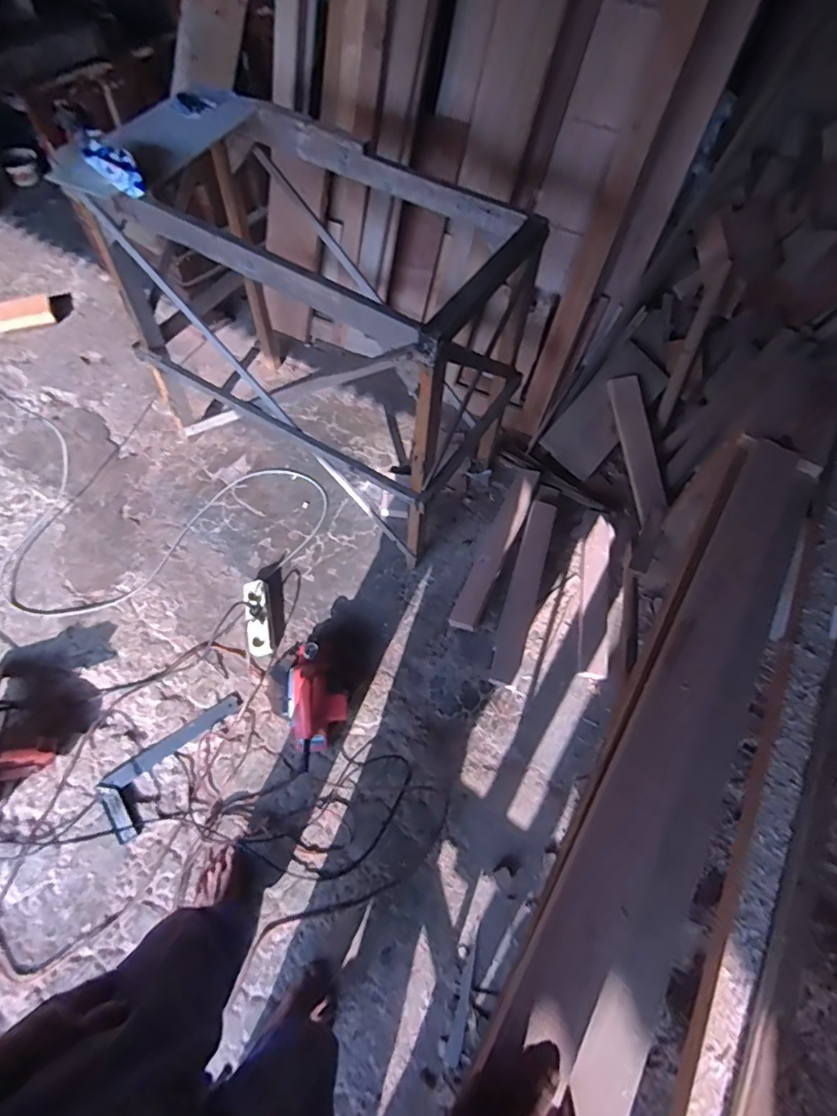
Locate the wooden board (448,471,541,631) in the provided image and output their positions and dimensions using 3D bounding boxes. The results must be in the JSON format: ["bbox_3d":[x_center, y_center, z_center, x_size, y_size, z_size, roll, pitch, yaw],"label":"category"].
[{"bbox_3d":[0.235,-0.040,1.576,0.081,0.040,0.559,24,64,9],"label":"wooden board"}]

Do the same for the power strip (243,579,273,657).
[{"bbox_3d":[-0.427,0.157,1.421,0.063,0.025,0.206,-4,69,-23],"label":"power strip"}]

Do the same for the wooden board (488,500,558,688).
[{"bbox_3d":[0.297,0.085,1.479,0.085,0.031,0.555,17,63,5],"label":"wooden board"}]

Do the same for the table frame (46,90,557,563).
[{"bbox_3d":[-0.260,-0.557,1.394,0.979,0.803,0.499,30,65,12],"label":"table frame"}]

